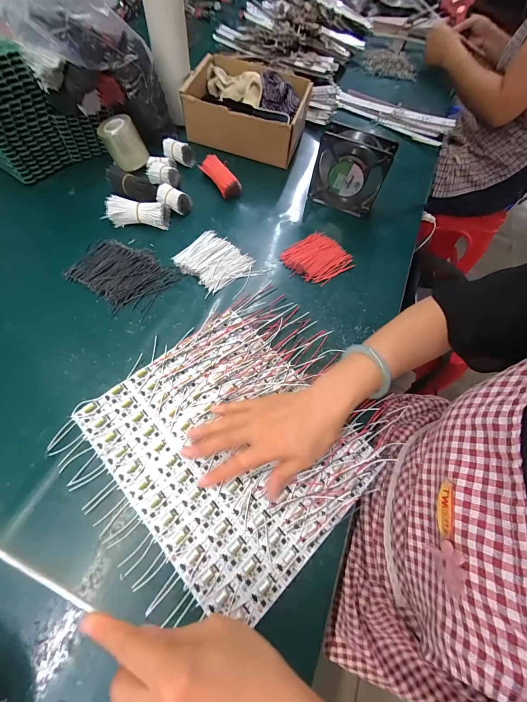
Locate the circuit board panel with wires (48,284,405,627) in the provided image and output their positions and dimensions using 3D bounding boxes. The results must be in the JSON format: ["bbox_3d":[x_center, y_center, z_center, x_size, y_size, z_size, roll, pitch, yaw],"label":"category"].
[{"bbox_3d":[-0.019,0.091,0.365,0.342,0.024,0.284,-38,69,-23],"label":"circuit board panel with wires"}]

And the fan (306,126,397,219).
[{"bbox_3d":[0.146,-0.304,0.518,0.119,0.123,0.033,21,61,2],"label":"fan"}]

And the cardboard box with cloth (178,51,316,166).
[{"bbox_3d":[-0.032,-0.472,0.599,0.213,0.099,0.177,19,63,3],"label":"cardboard box with cloth"}]

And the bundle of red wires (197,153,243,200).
[{"bbox_3d":[-0.076,-0.320,0.546,0.035,0.031,0.090,-38,84,-23],"label":"bundle of red wires"}]

